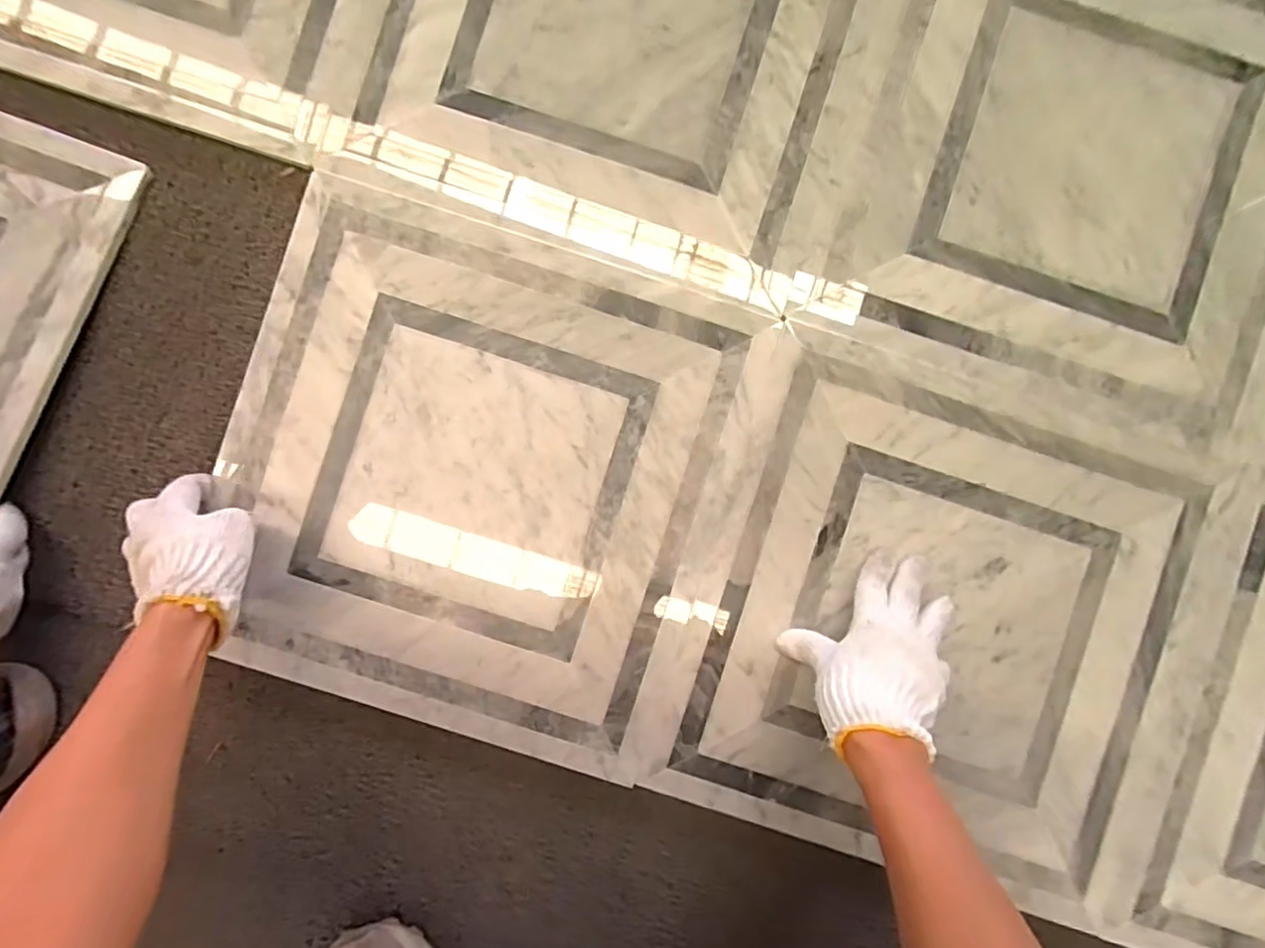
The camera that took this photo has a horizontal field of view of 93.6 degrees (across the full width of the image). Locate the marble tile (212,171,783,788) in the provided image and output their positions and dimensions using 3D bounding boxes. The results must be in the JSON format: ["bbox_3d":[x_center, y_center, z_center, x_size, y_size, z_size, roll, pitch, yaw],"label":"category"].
[{"bbox_3d":[-0.127,0.005,0.482,0.390,0.008,0.392,18,90,0],"label":"marble tile"}]

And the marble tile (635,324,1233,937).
[{"bbox_3d":[0.251,0.123,0.484,0.383,0.017,0.388,18,90,0],"label":"marble tile"}]

